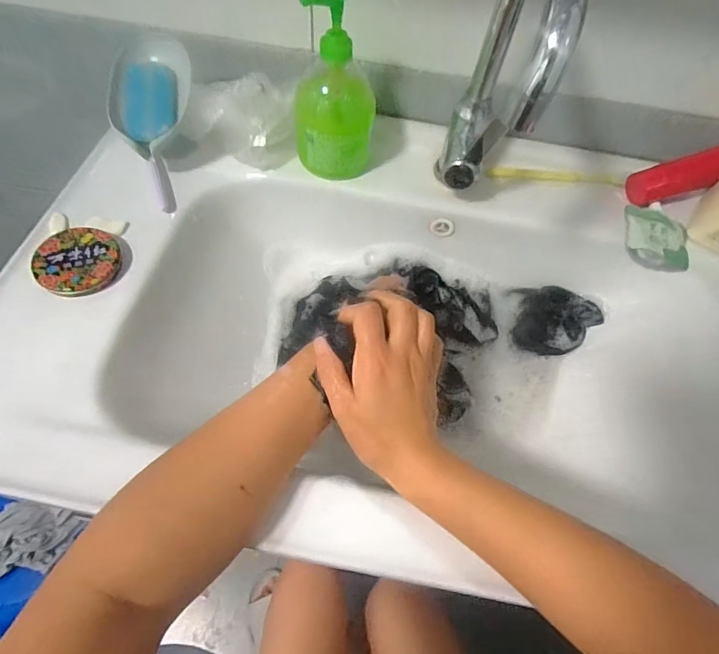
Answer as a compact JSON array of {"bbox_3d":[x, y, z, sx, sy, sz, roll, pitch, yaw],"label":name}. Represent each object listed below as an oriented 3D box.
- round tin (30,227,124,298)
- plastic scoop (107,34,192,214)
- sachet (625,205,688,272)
[{"bbox_3d":[-0.260,-0.059,0.402,0.068,0.017,0.070,2,60,-3],"label":"round tin"},{"bbox_3d":[-0.214,-0.207,0.448,0.071,0.036,0.162,4,100,-1],"label":"plastic scoop"},{"bbox_3d":[0.325,-0.100,0.479,0.069,0.024,0.070,10,60,2],"label":"sachet"}]

